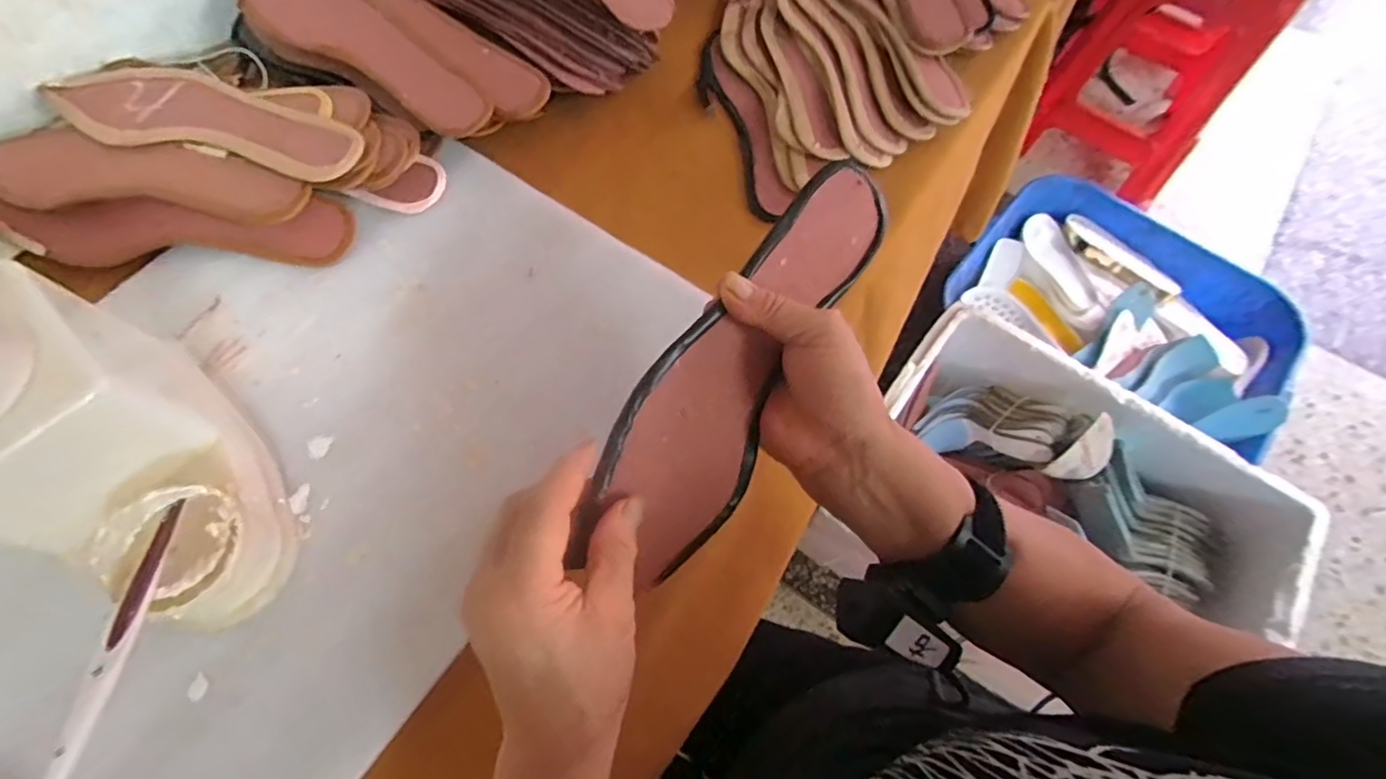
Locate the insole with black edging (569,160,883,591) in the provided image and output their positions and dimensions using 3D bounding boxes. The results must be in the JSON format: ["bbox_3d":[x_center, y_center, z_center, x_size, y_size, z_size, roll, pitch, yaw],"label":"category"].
[{"bbox_3d":[0.028,-0.014,0.298,0.079,0.014,0.234,38,80,-25],"label":"insole with black edging"}]

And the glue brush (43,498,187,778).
[{"bbox_3d":[-0.279,0.118,0.287,0.013,0.011,0.144,-15,45,-8],"label":"glue brush"}]

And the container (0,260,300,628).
[{"bbox_3d":[-0.307,0.014,0.269,0.165,0.226,0.122,26,68,10],"label":"container"}]

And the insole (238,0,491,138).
[{"bbox_3d":[-0.265,-0.280,0.478,0.230,0.012,0.064,31,76,3],"label":"insole"}]

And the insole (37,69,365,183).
[{"bbox_3d":[-0.365,-0.205,0.438,0.250,0.009,0.068,11,73,3],"label":"insole"}]

